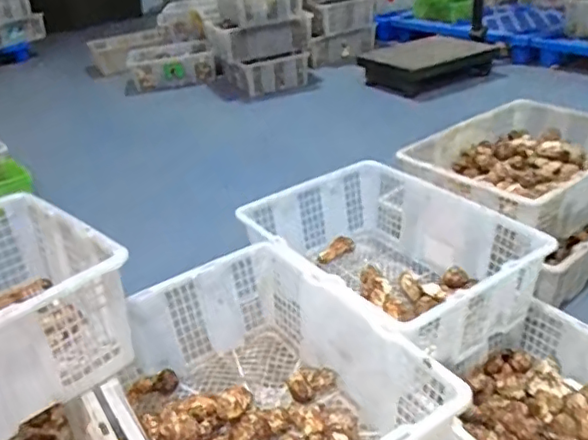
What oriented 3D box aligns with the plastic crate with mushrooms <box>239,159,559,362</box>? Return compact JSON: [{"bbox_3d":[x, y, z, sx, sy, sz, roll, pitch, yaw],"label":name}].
[{"bbox_3d":[0.168,0.080,1.086,0.366,0.171,0.448,-19,32,-23],"label":"plastic crate with mushrooms"}]

